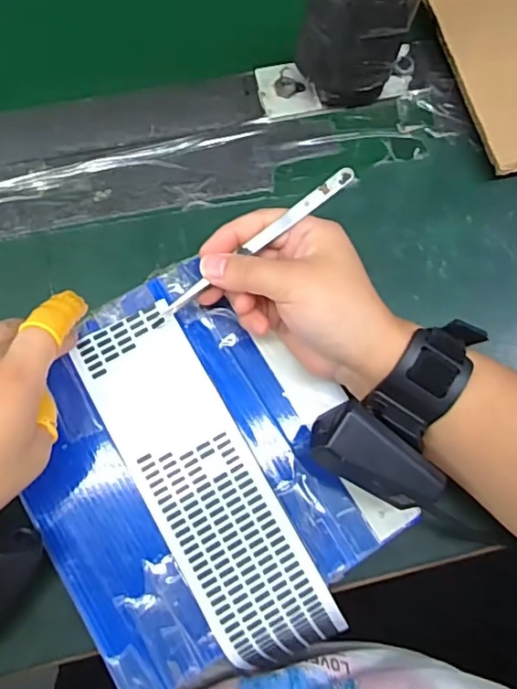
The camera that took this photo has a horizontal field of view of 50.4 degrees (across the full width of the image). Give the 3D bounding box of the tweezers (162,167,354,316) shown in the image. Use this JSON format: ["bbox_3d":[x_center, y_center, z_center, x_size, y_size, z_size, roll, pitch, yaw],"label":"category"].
[{"bbox_3d":[-0.001,-0.056,0.308,0.129,0.004,0.009,-36,84,7],"label":"tweezers"}]

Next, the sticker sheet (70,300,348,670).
[{"bbox_3d":[-0.032,0.077,0.317,0.065,0.006,0.209,-30,81,-7],"label":"sticker sheet"}]

